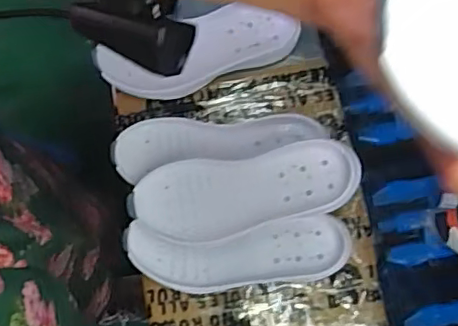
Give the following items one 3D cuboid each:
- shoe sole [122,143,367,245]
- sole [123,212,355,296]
[{"bbox_3d":[0.014,0.031,0.584,0.218,0.050,0.079,-8,79,-3],"label":"shoe sole"},{"bbox_3d":[0.010,0.093,0.594,0.220,0.022,0.068,-2,78,-2],"label":"sole"}]

